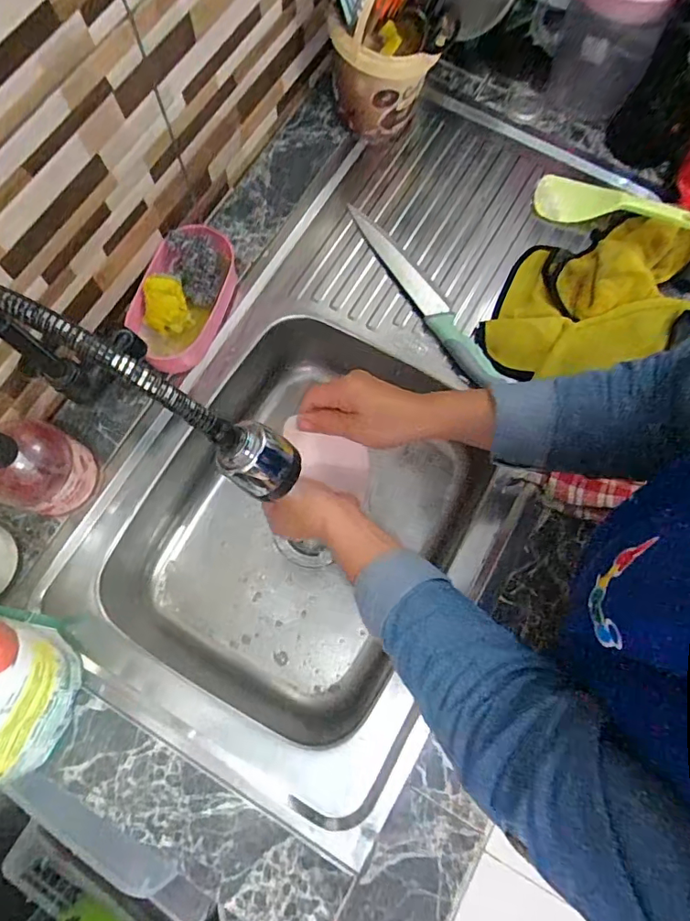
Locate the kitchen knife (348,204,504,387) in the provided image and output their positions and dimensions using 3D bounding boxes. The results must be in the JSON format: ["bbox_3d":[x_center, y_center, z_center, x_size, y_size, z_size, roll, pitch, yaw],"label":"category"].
[{"bbox_3d":[0.097,-0.205,0.637,0.036,0.013,0.283,-31,78,-8],"label":"kitchen knife"}]

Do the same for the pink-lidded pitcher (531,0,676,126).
[{"bbox_3d":[0.335,-0.567,0.656,0.142,0.181,0.134,21,76,5],"label":"pink-lidded pitcher"}]

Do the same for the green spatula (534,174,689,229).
[{"bbox_3d":[0.337,-0.324,0.652,0.188,0.028,0.058,12,75,3],"label":"green spatula"}]

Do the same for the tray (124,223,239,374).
[{"bbox_3d":[-0.182,-0.182,0.589,0.084,0.073,0.160,22,76,5],"label":"tray"}]

